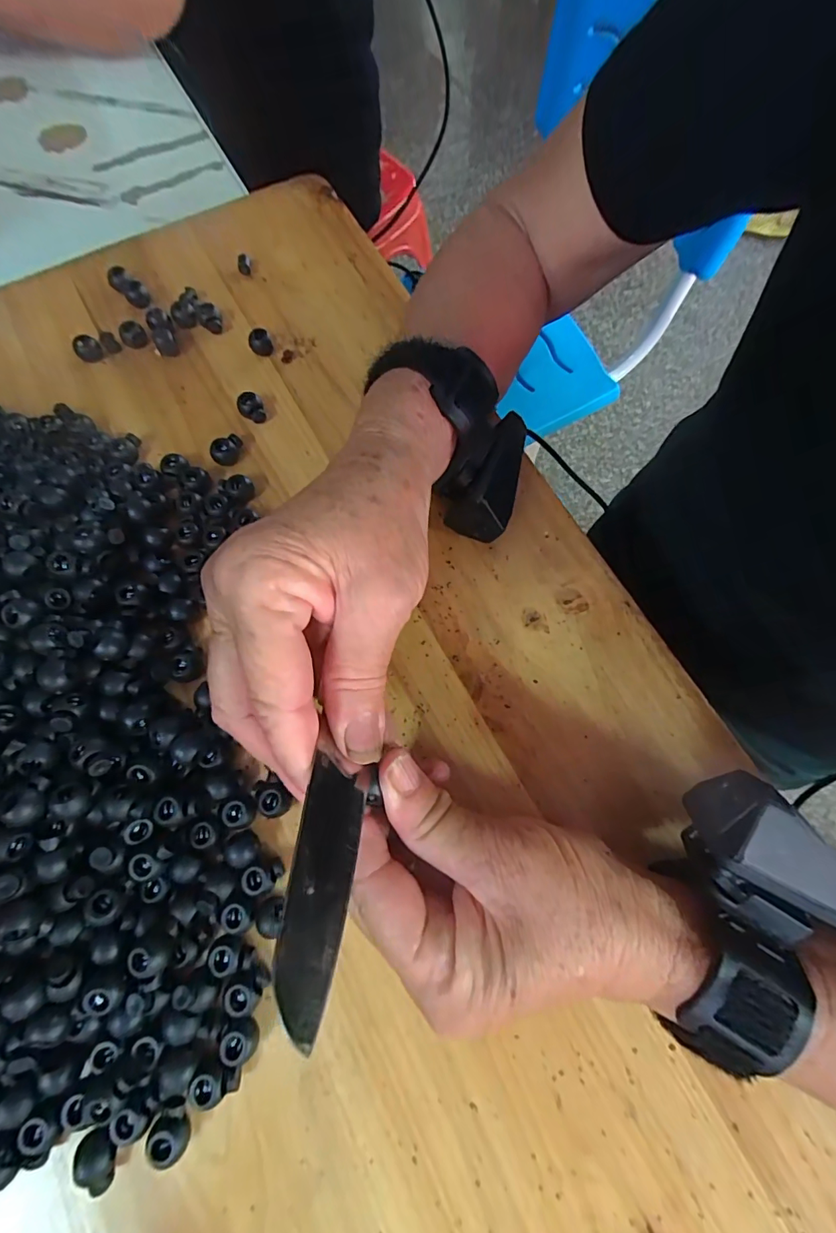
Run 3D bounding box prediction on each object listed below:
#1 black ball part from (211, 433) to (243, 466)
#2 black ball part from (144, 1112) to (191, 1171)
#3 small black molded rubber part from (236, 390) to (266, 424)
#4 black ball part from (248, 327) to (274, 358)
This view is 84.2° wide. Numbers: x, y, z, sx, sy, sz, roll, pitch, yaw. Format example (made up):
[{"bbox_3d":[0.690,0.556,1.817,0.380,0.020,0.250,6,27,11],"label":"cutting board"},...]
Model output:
[{"bbox_3d":[-0.116,-0.101,0.282,0.017,0.011,0.015,-14,73,-5],"label":"black ball part"},{"bbox_3d":[-0.098,0.206,0.183,0.015,0.011,0.012,31,75,9],"label":"black ball part"},{"bbox_3d":[-0.104,-0.130,0.290,0.015,0.012,0.016,-22,74,-7],"label":"small black molded rubber part"},{"bbox_3d":[-0.105,-0.181,0.306,0.014,0.014,0.011,-27,74,-8],"label":"black ball part"}]

